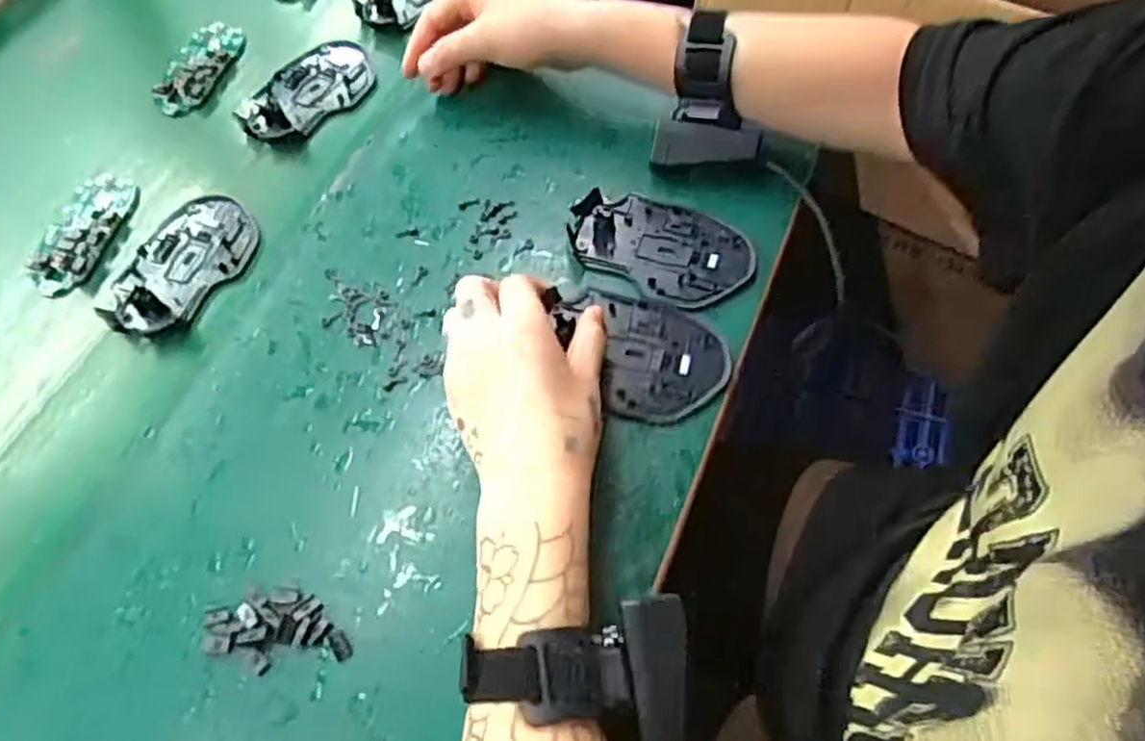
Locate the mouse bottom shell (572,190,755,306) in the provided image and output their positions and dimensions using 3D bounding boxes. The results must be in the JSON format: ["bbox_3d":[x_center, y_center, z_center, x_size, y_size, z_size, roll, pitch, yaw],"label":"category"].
[{"bbox_3d":[0.056,-0.081,0.475,0.116,0.009,0.071,21,63,15],"label":"mouse bottom shell"}]

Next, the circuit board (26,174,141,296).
[{"bbox_3d":[-0.336,-0.096,0.510,0.046,0.008,0.098,9,61,8],"label":"circuit board"}]

